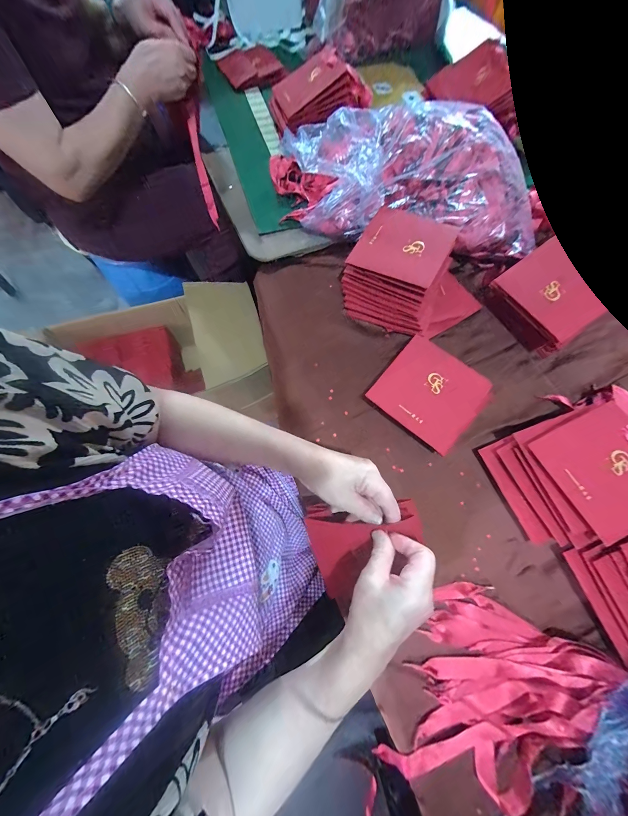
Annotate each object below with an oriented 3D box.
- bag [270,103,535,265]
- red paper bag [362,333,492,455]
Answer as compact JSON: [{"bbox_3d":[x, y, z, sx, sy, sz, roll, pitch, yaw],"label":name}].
[{"bbox_3d":[0.154,-0.412,0.510,0.466,0.124,0.246,5,72,0],"label":"bag"},{"bbox_3d":[0.185,-0.024,0.430,0.155,0.011,0.150,39,74,5],"label":"red paper bag"}]

